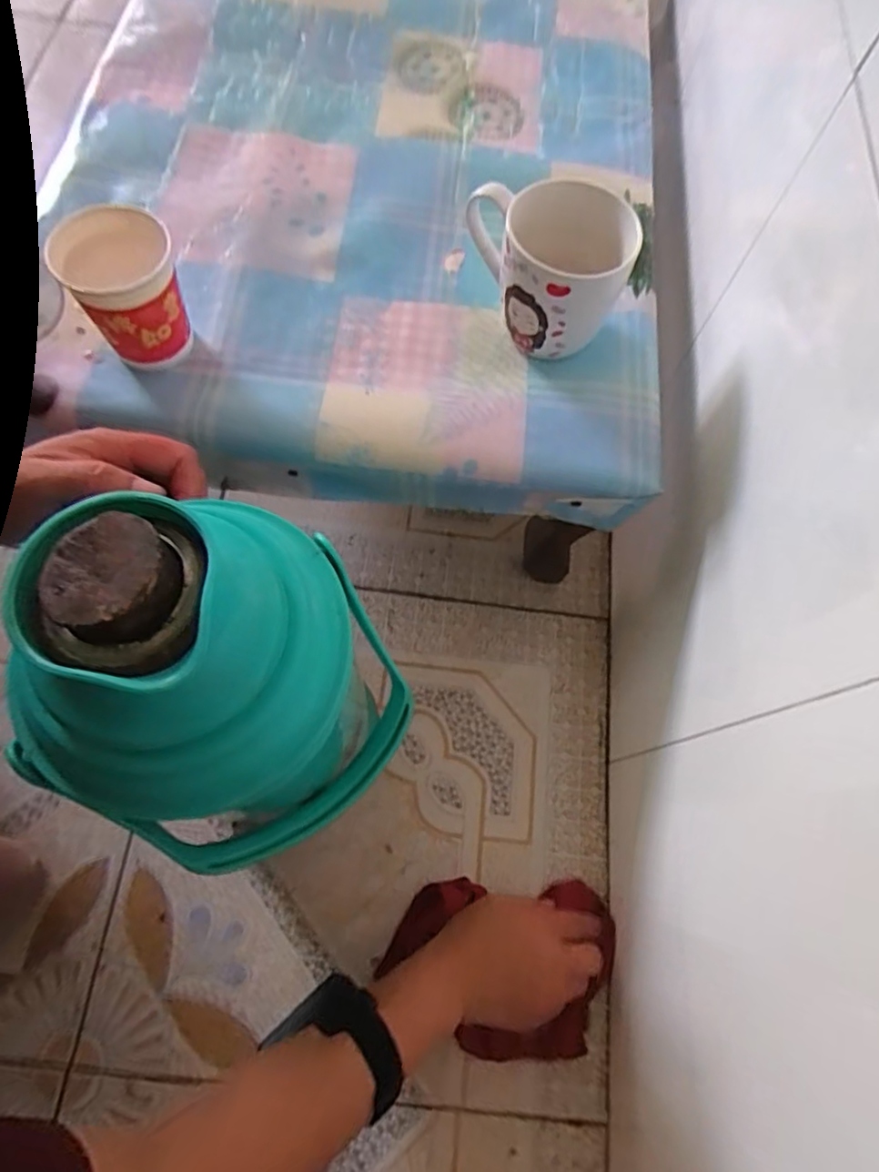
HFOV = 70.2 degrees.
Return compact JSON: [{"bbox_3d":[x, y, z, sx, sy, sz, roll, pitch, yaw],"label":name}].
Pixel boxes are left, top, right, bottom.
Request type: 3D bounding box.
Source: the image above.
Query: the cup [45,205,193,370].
[{"bbox_3d":[-0.197,-0.187,0.404,0.066,0.072,0.068,1,67,-3],"label":"cup"}]

